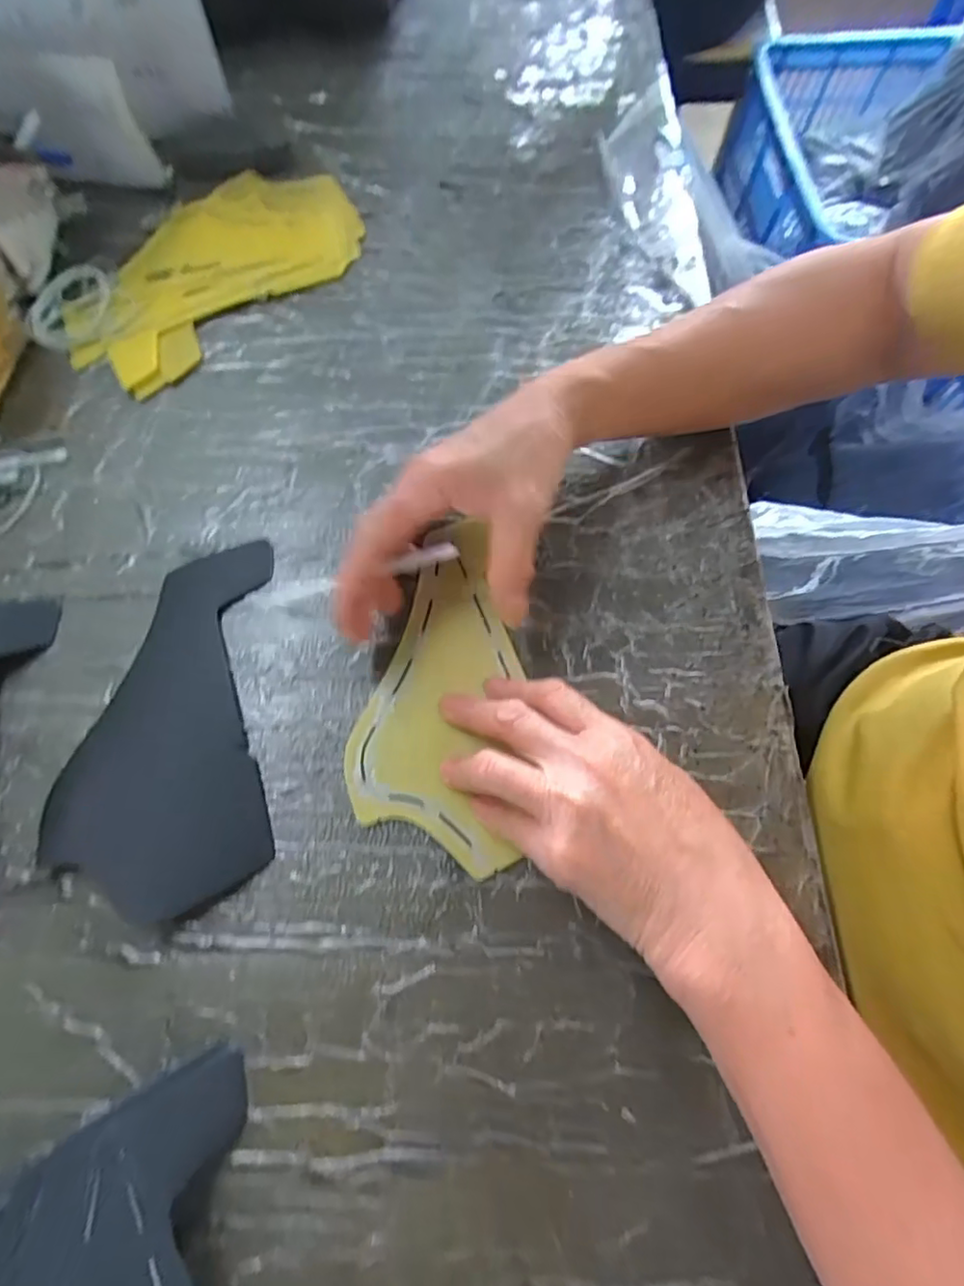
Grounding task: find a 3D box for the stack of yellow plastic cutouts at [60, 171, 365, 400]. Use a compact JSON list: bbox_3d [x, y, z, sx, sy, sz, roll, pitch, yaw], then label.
[{"bbox_3d":[-0.191,-0.270,0.422,0.220,0.013,0.126,-41,74,-13],"label":"stack of yellow plastic cutouts"}]

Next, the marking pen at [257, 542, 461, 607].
[{"bbox_3d":[-0.060,-0.034,0.292,0.100,0.010,0.009,-15,70,0],"label":"marking pen"}]

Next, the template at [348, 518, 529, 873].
[{"bbox_3d":[-0.020,0.018,0.311,0.080,0.007,0.179,7,70,3],"label":"template"}]

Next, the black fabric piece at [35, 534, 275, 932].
[{"bbox_3d":[-0.165,0.039,0.306,0.106,0.004,0.185,-7,69,-2],"label":"black fabric piece"}]

